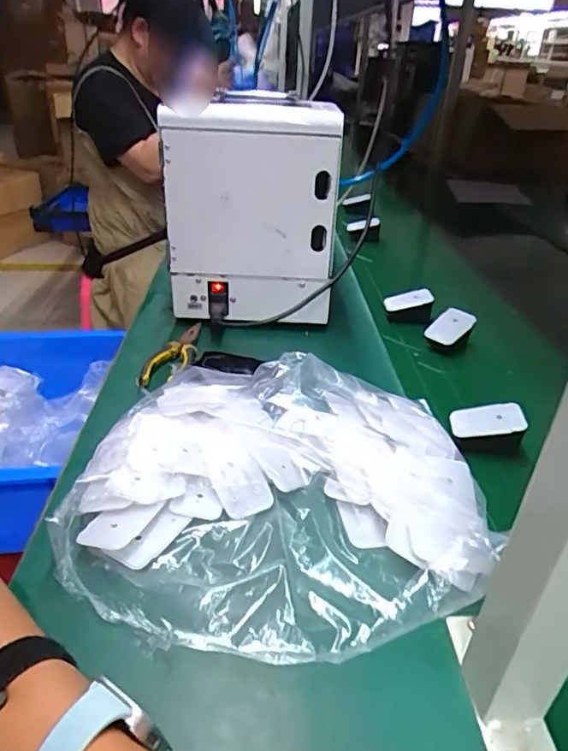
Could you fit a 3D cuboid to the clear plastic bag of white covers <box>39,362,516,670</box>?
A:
[{"bbox_3d":[-0.007,0.083,0.451,0.332,0.063,0.293,-1,32,-5],"label":"clear plastic bag of white covers"}]

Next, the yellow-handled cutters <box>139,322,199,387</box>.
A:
[{"bbox_3d":[-0.130,-0.035,0.663,0.044,0.013,0.159,7,32,8],"label":"yellow-handled cutters"}]

